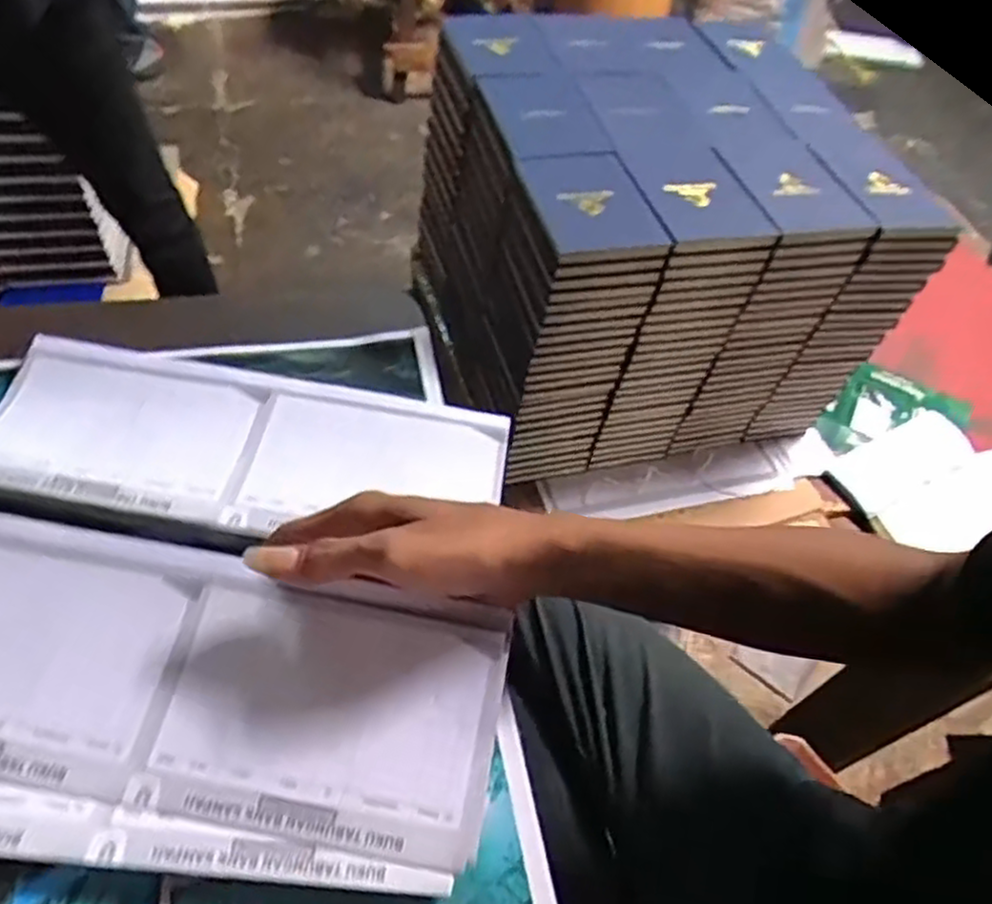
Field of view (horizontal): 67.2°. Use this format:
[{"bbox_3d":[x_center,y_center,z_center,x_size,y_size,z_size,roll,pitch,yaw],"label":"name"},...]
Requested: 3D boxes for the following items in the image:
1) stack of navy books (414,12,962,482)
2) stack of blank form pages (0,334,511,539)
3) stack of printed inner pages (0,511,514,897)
[{"bbox_3d":[0.265,-0.387,1.305,0.671,0.465,0.640,-10,54,-14],"label":"stack of navy books"},{"bbox_3d":[-0.148,-0.001,0.452,0.299,0.022,0.118,9,50,-4],"label":"stack of blank form pages"},{"bbox_3d":[-0.156,0.112,0.351,0.310,0.023,0.143,8,52,0],"label":"stack of printed inner pages"}]

